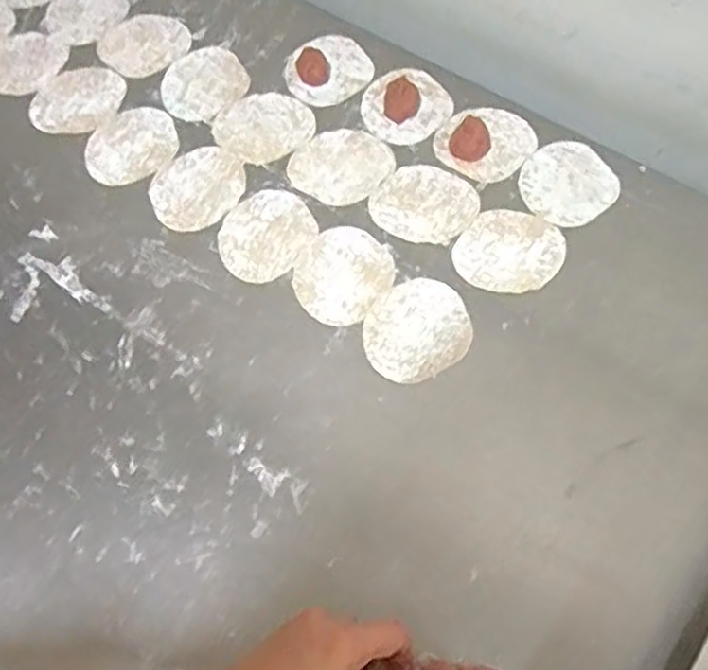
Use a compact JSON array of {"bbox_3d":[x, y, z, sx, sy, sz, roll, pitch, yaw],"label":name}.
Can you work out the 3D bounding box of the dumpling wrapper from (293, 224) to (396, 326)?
[{"bbox_3d":[-0.009,-0.050,0.585,0.075,0.004,0.086,33,69,15],"label":"dumpling wrapper"}]

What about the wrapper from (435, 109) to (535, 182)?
[{"bbox_3d":[0.120,-0.178,0.638,0.077,0.015,0.087,41,72,18],"label":"wrapper"}]

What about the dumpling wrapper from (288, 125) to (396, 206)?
[{"bbox_3d":[-0.011,-0.152,0.638,0.081,0.004,0.083,0,65,1],"label":"dumpling wrapper"}]

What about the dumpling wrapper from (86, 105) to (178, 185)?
[{"bbox_3d":[-0.203,-0.174,0.656,0.072,0.004,0.090,34,70,15],"label":"dumpling wrapper"}]

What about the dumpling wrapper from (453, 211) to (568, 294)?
[{"bbox_3d":[0.129,-0.069,0.592,0.081,0.004,0.083,0,65,1],"label":"dumpling wrapper"}]

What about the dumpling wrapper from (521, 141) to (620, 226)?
[{"bbox_3d":[0.183,-0.132,0.621,0.079,0.004,0.081,0,65,1],"label":"dumpling wrapper"}]

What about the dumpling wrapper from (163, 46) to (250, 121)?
[{"bbox_3d":[-0.144,-0.242,0.686,0.085,0.004,0.077,-40,70,-16],"label":"dumpling wrapper"}]

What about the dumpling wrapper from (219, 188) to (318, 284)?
[{"bbox_3d":[-0.075,-0.085,0.608,0.075,0.004,0.090,31,69,15],"label":"dumpling wrapper"}]

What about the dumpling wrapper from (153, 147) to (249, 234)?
[{"bbox_3d":[-0.138,-0.130,0.633,0.075,0.004,0.088,40,71,17],"label":"dumpling wrapper"}]

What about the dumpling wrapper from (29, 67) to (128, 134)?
[{"bbox_3d":[-0.263,-0.225,0.683,0.088,0.004,0.075,-14,65,-6],"label":"dumpling wrapper"}]

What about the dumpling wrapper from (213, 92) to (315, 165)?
[{"bbox_3d":[-0.083,-0.193,0.663,0.085,0.004,0.077,-40,70,-16],"label":"dumpling wrapper"}]

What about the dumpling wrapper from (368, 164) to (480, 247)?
[{"bbox_3d":[0.061,-0.113,0.616,0.082,0.004,0.081,34,70,16],"label":"dumpling wrapper"}]

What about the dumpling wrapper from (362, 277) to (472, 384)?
[{"bbox_3d":[0.049,-0.004,0.557,0.076,0.004,0.089,38,71,17],"label":"dumpling wrapper"}]

